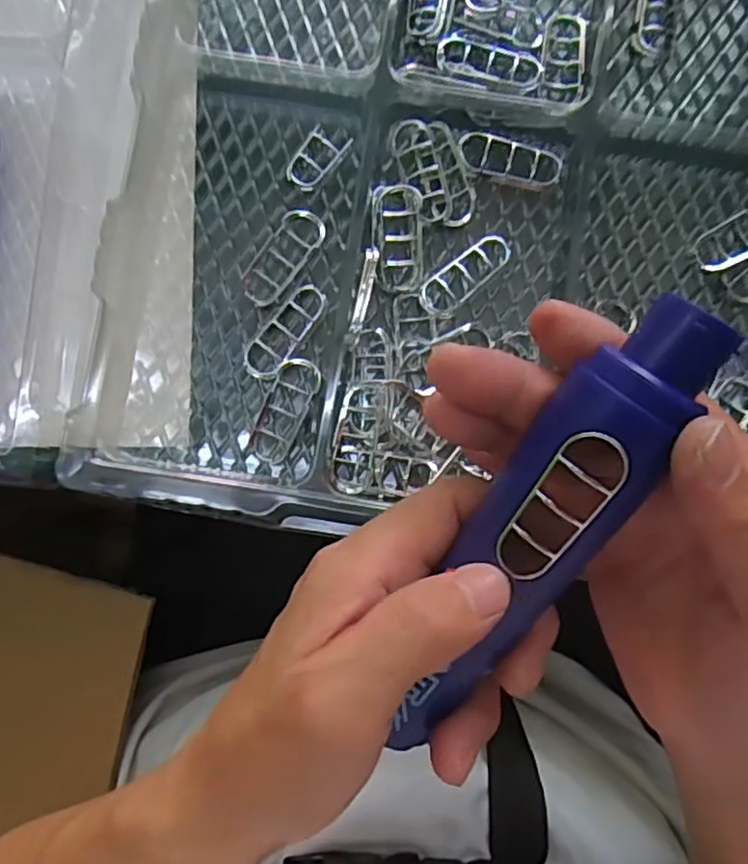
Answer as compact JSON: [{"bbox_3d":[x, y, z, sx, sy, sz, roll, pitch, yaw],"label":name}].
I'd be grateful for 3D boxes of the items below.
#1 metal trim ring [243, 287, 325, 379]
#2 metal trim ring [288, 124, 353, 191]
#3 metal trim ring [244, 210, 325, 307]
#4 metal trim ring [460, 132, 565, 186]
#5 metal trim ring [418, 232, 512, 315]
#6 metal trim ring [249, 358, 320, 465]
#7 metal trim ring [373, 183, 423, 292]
[{"bbox_3d":[-0.044,-0.050,0.329,0.020,0.009,0.053,36,87,2],"label":"metal trim ring"},{"bbox_3d":[-0.029,-0.139,0.336,0.020,0.006,0.034,34,87,2],"label":"metal trim ring"},{"bbox_3d":[-0.046,-0.088,0.334,0.023,0.004,0.053,36,87,2],"label":"metal trim ring"},{"bbox_3d":[0.069,-0.138,0.333,0.052,0.006,0.022,12,87,1],"label":"metal trim ring"},{"bbox_3d":[0.046,-0.078,0.330,0.053,0.007,0.019,-37,98,-3],"label":"metal trim ring"},{"bbox_3d":[-0.043,-0.010,0.325,0.021,0.009,0.053,23,87,1],"label":"metal trim ring"},{"bbox_3d":[0.012,-0.095,0.327,0.025,0.009,0.052,0,87,0],"label":"metal trim ring"}]

